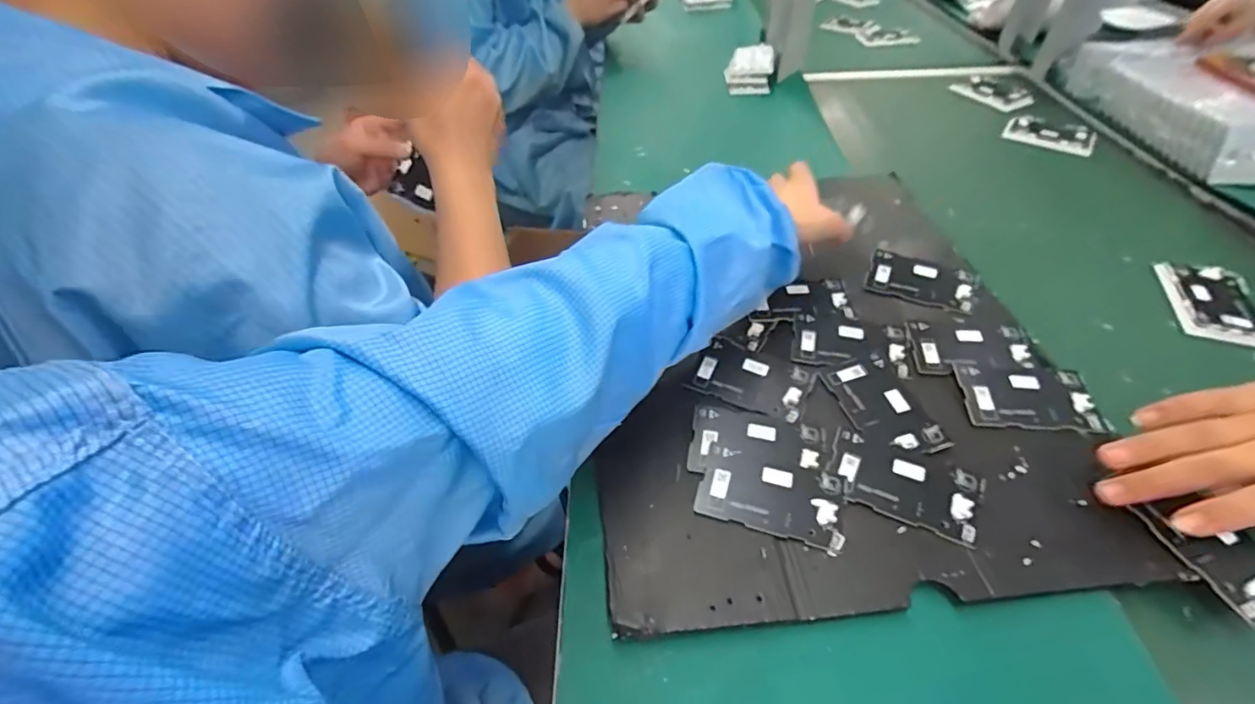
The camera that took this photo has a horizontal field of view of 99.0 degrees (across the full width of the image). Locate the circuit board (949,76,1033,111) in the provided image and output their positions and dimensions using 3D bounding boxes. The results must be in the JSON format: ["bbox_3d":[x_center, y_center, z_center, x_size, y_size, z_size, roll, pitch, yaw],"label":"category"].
[{"bbox_3d":[0.601,-0.429,0.878,0.077,0.009,0.110,-28,50,-21],"label":"circuit board"}]

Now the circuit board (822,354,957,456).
[{"bbox_3d":[0.203,0.041,0.425,0.056,0.004,0.097,-14,48,-9],"label":"circuit board"}]

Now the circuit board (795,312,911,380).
[{"bbox_3d":[0.198,-0.008,0.479,0.096,0.004,0.060,9,48,12],"label":"circuit board"}]

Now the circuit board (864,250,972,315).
[{"bbox_3d":[0.288,-0.070,0.530,0.094,0.006,0.062,19,60,20],"label":"circuit board"}]

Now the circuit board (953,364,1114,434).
[{"bbox_3d":[0.321,0.035,0.429,0.097,0.005,0.059,2,47,6],"label":"circuit board"}]

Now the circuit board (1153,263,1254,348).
[{"bbox_3d":[0.567,-0.046,0.517,0.070,0.009,0.110,11,48,14],"label":"circuit board"}]

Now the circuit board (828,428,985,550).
[{"bbox_3d":[0.196,0.091,0.381,0.095,0.007,0.062,19,51,20],"label":"circuit board"}]

